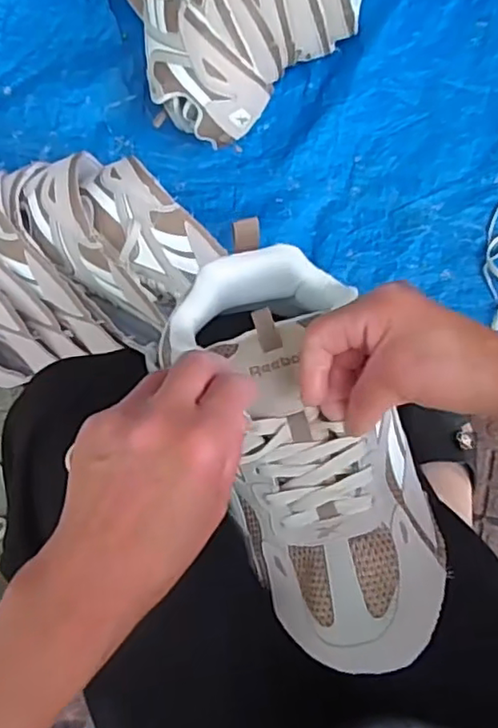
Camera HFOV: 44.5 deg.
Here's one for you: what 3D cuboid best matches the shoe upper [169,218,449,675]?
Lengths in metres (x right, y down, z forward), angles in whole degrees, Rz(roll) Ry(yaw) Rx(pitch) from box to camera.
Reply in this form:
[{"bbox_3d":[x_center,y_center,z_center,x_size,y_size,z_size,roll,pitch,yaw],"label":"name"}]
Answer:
[{"bbox_3d":[0.035,0.050,0.349,0.112,0.064,0.248,-20,80,4],"label":"shoe upper"}]

